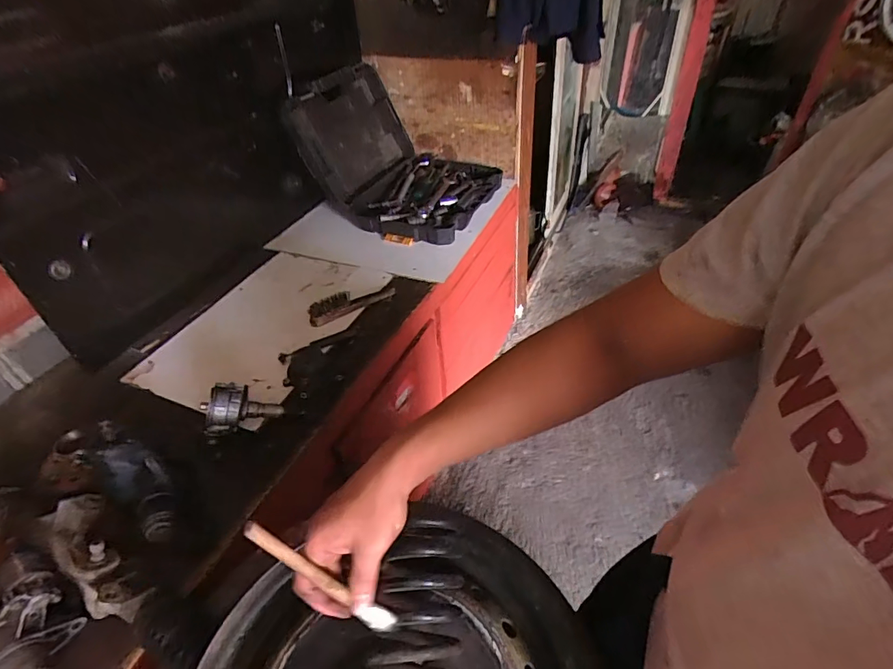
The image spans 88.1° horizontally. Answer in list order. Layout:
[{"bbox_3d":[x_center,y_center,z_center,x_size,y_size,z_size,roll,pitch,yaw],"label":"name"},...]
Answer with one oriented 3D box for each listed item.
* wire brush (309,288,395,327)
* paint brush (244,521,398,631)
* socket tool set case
[{"bbox_3d":[-0.221,-0.081,1.086,0.213,0.046,0.038,-25,44,-21],"label":"wire brush"},{"bbox_3d":[-0.098,0.198,0.371,0.010,0.163,0.014,-23,29,34],"label":"paint brush"},{"bbox_3d":[-0.111,-0.528,1.354,0.470,0.371,0.449,18,46,26],"label":"socket tool set case"}]

